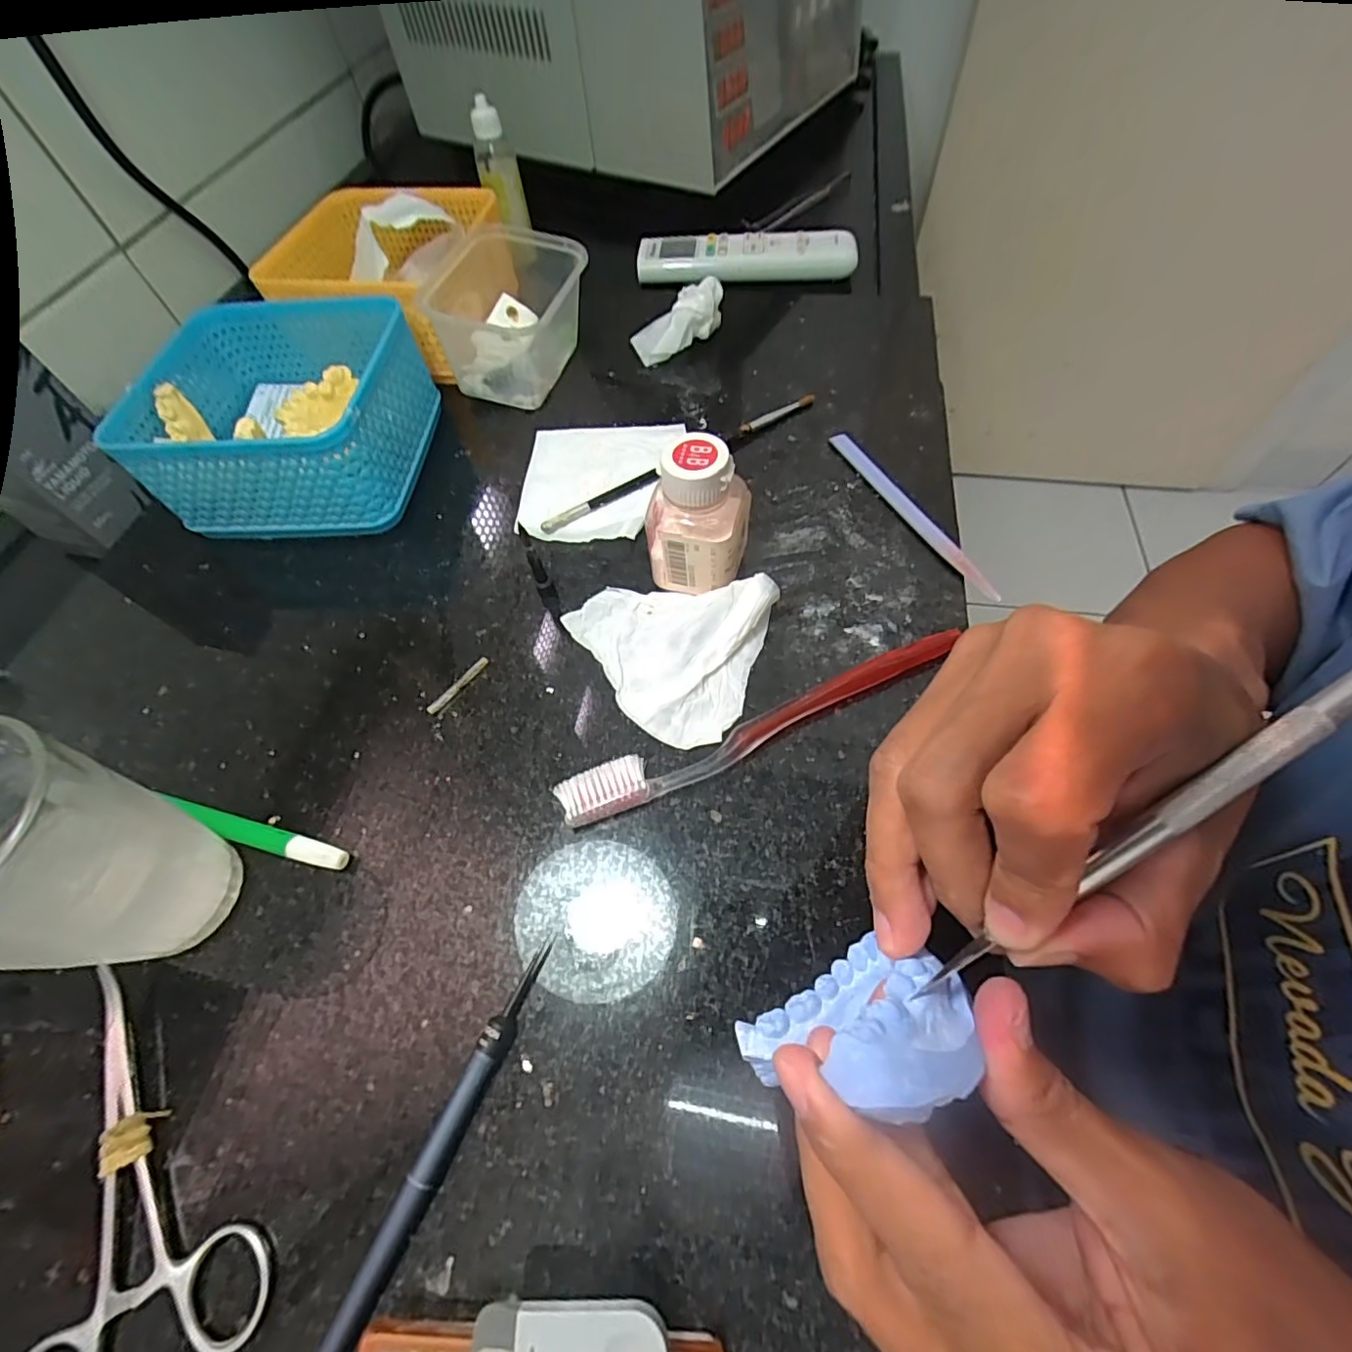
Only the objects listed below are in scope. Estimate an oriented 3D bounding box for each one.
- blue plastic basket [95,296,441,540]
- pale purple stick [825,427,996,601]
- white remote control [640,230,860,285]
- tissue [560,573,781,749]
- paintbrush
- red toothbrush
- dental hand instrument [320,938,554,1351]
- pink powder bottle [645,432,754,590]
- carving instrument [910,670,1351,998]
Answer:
[{"bbox_3d":[-0.224,-0.149,0.336,0.137,0.064,0.132,-2,60,3],"label":"blue plastic basket"},{"bbox_3d":[0.124,-0.090,0.307,0.009,0.007,0.132,-26,61,-10],"label":"pale purple stick"},{"bbox_3d":[0.058,-0.350,0.479,0.177,0.028,0.037,2,60,6],"label":"white remote control"},{"bbox_3d":[-0.010,-0.015,0.265,0.090,0.022,0.078,16,62,13],"label":"tissue"},{"bbox_3d":[0.007,-0.125,0.335,0.186,0.009,0.009,-31,62,-13],"label":"paintbrush"},{"bbox_3d":[0.040,0.021,0.246,0.182,0.012,0.019,-21,61,-8],"label":"red toothbrush"},{"bbox_3d":[-0.080,0.160,0.175,0.009,0.009,0.153,20,63,15],"label":"dental hand instrument"},{"bbox_3d":[0.009,-0.070,0.266,0.046,0.070,0.033,5,60,7],"label":"pink powder bottle"},{"bbox_3d":[0.115,0.036,0.137,0.136,0.013,0.008,-42,62,11],"label":"carving instrument"}]

